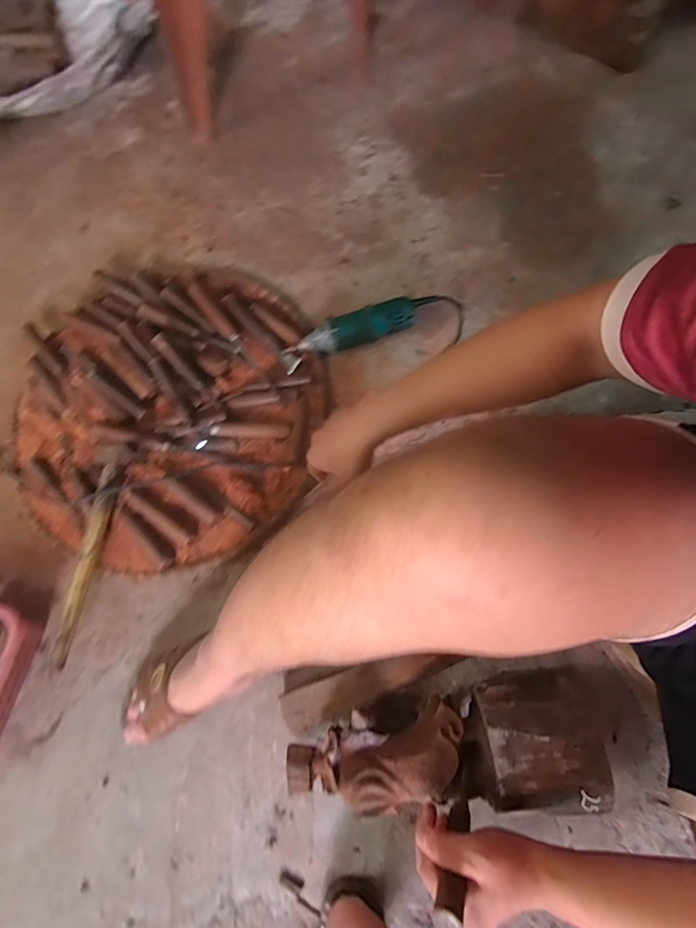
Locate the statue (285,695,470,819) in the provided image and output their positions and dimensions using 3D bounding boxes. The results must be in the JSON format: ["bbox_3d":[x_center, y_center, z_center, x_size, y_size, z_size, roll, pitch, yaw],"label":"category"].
[{"bbox_3d":[0.035,0.351,0.479,0.208,0.052,0.093,-16,77,6],"label":"statue"}]

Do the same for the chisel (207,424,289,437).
[{"bbox_3d":[-0.154,-0.053,0.647,0.121,0.016,0.020,1,77,1],"label":"chisel"}]

